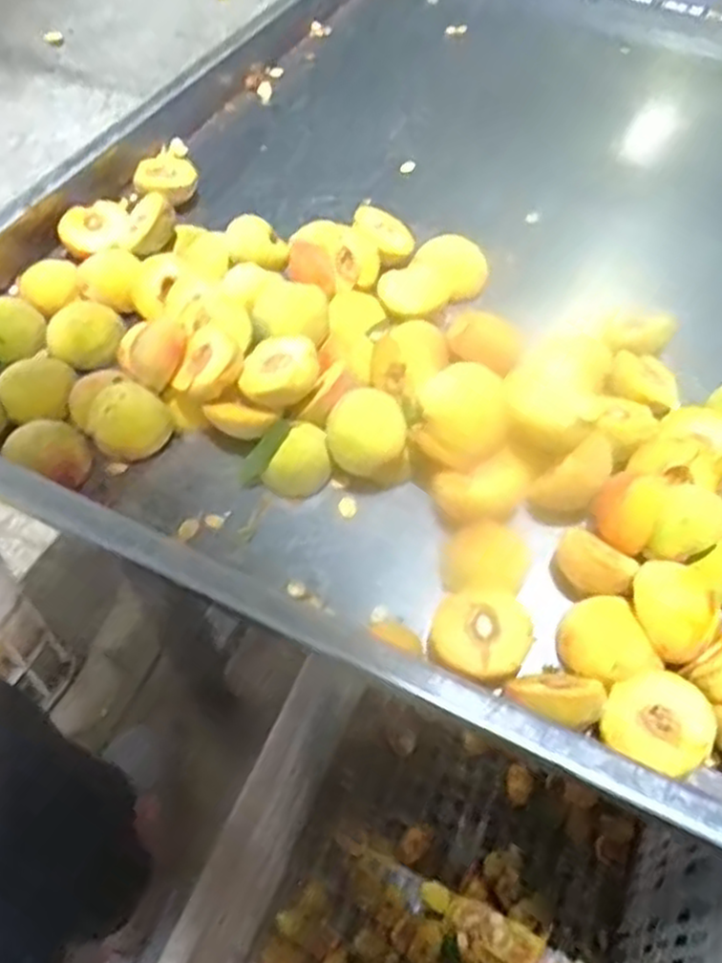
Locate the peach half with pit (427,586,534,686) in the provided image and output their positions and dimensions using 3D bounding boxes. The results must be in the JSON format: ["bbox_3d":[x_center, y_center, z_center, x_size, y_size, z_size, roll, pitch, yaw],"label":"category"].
[{"bbox_3d":[0.074,0.098,0.476,0.058,0.030,0.063,1,55,-2],"label":"peach half with pit"}]

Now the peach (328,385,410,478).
[{"bbox_3d":[0.003,-0.035,0.534,0.052,0.041,0.045,29,59,16],"label":"peach"}]

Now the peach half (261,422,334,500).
[{"bbox_3d":[-0.045,-0.012,0.551,0.048,0.036,0.034,-33,63,-23],"label":"peach half"}]

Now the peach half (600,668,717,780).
[{"bbox_3d":[0.171,0.143,0.447,0.056,0.034,0.062,34,60,19],"label":"peach half"}]

